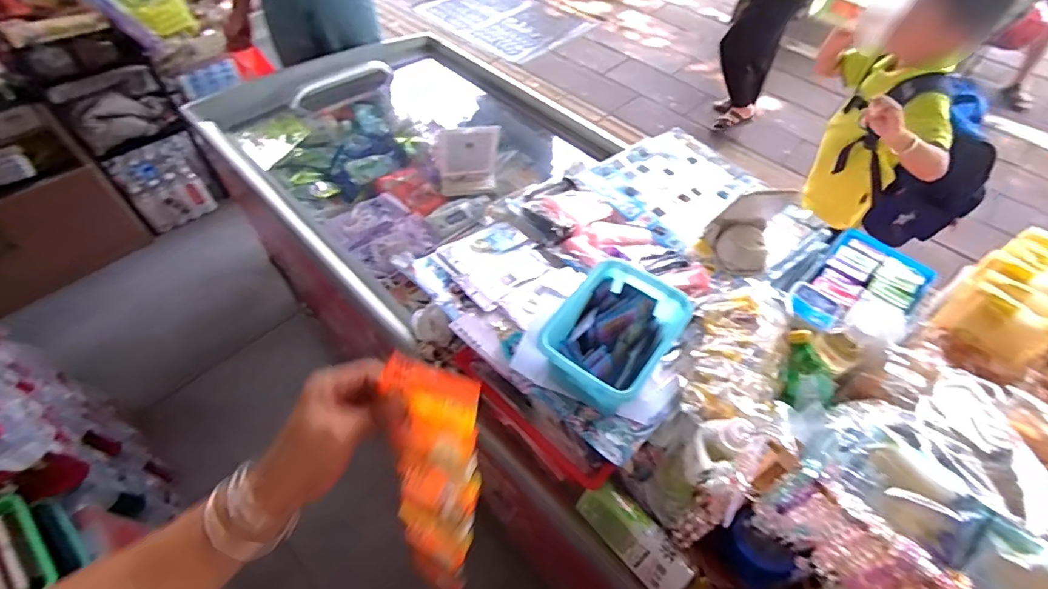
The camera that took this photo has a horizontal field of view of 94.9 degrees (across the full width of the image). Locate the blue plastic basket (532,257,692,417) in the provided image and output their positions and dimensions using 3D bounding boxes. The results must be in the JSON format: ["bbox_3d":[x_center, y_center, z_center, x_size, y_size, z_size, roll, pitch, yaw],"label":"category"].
[{"bbox_3d":[0.122,0.070,0.679,0.145,0.118,0.197,34,60,21],"label":"blue plastic basket"}]

